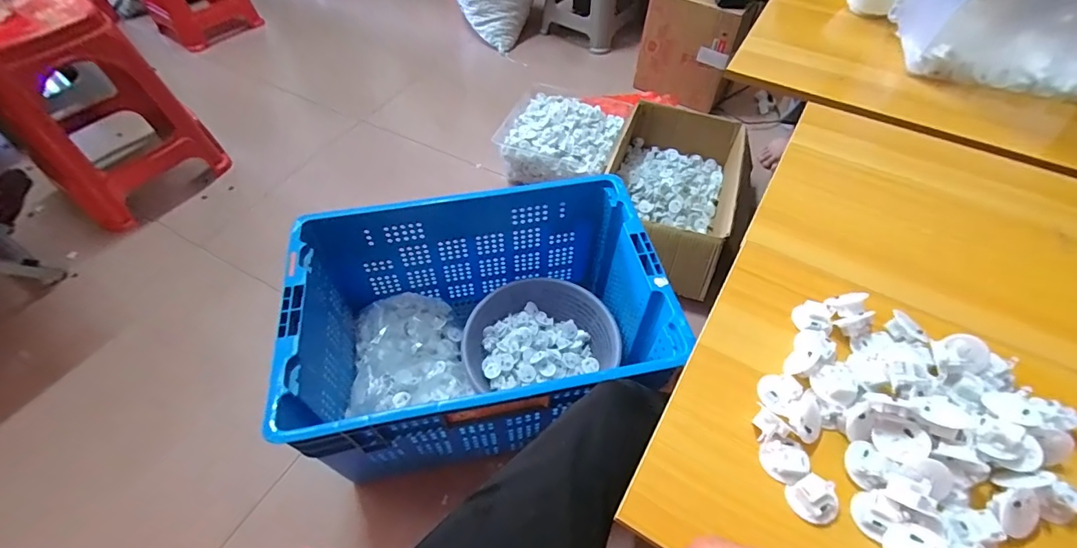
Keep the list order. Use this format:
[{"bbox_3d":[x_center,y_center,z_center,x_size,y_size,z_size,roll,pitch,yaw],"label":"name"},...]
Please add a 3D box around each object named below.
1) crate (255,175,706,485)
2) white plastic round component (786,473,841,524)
[{"bbox_3d":[-0.097,0.092,0.838,0.570,0.280,0.387,-9,54,-7],"label":"crate"},{"bbox_3d":[0.189,0.155,0.322,0.028,0.015,0.028,0,53,0],"label":"white plastic round component"}]

